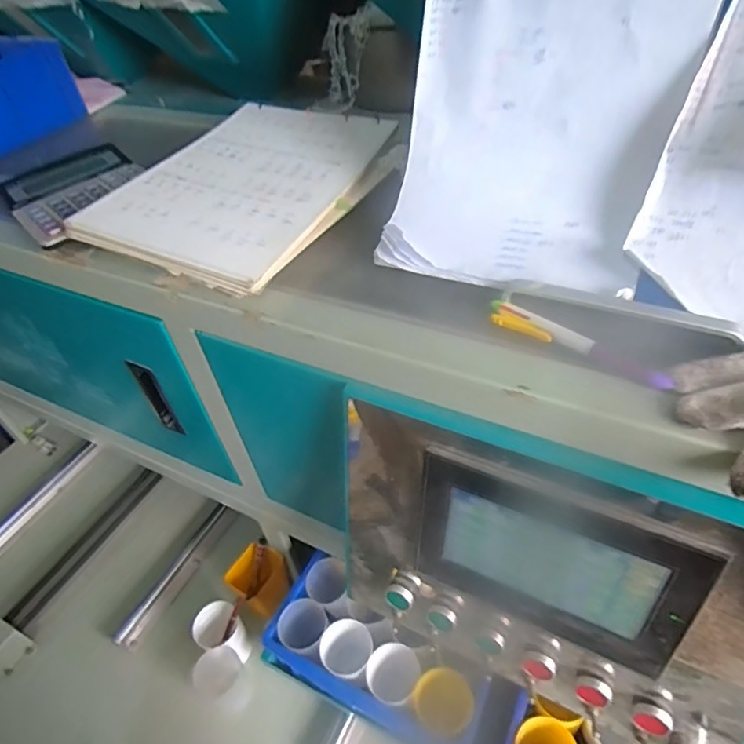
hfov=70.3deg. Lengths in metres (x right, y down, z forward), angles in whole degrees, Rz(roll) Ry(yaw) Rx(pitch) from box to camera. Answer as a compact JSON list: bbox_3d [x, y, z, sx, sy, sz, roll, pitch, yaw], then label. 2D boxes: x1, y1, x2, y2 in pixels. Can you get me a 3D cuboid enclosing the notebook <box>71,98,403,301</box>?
[{"bbox_3d":[-0.126,-0.197,0.547,0.217,0.033,0.303,18,49,24],"label":"notebook"}]

